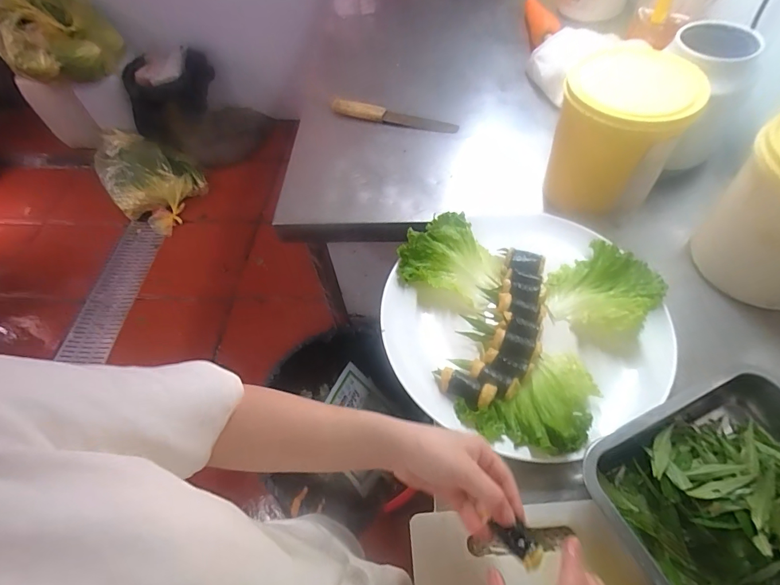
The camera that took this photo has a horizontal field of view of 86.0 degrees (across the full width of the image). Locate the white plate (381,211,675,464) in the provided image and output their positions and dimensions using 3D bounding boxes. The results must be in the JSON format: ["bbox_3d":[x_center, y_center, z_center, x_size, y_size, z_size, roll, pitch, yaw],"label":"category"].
[{"bbox_3d":[0.162,0.035,0.530,0.322,0.056,0.312,-2,59,3],"label":"white plate"}]

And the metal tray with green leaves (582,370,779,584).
[{"bbox_3d":[0.336,0.188,0.390,0.273,0.050,0.187,-22,58,-10],"label":"metal tray with green leaves"}]

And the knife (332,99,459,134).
[{"bbox_3d":[0.006,-0.365,0.866,0.271,0.029,0.040,12,58,12],"label":"knife"}]

